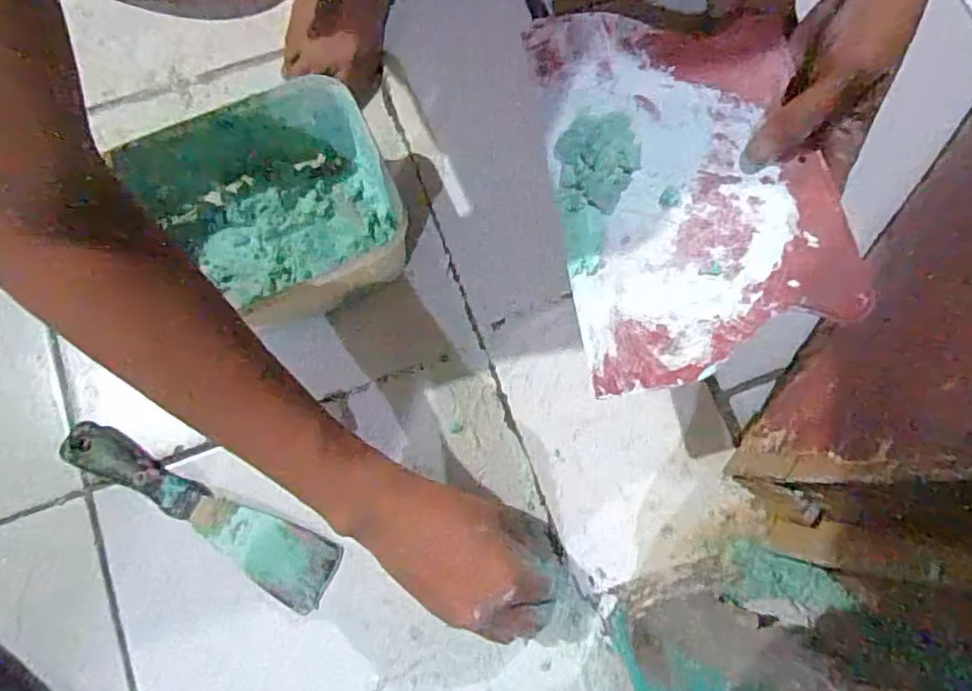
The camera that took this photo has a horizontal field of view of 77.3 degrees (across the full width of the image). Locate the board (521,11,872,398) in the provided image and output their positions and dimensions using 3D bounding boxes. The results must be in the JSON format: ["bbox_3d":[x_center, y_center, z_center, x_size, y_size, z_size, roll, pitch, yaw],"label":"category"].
[{"bbox_3d":[0.106,-0.087,0.316,0.140,0.010,0.201,-9,78,-3],"label":"board"}]

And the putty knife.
[{"bbox_3d":[-0.194,0.111,0.412,0.199,0.015,0.044,29,78,5],"label":"putty knife"}]

